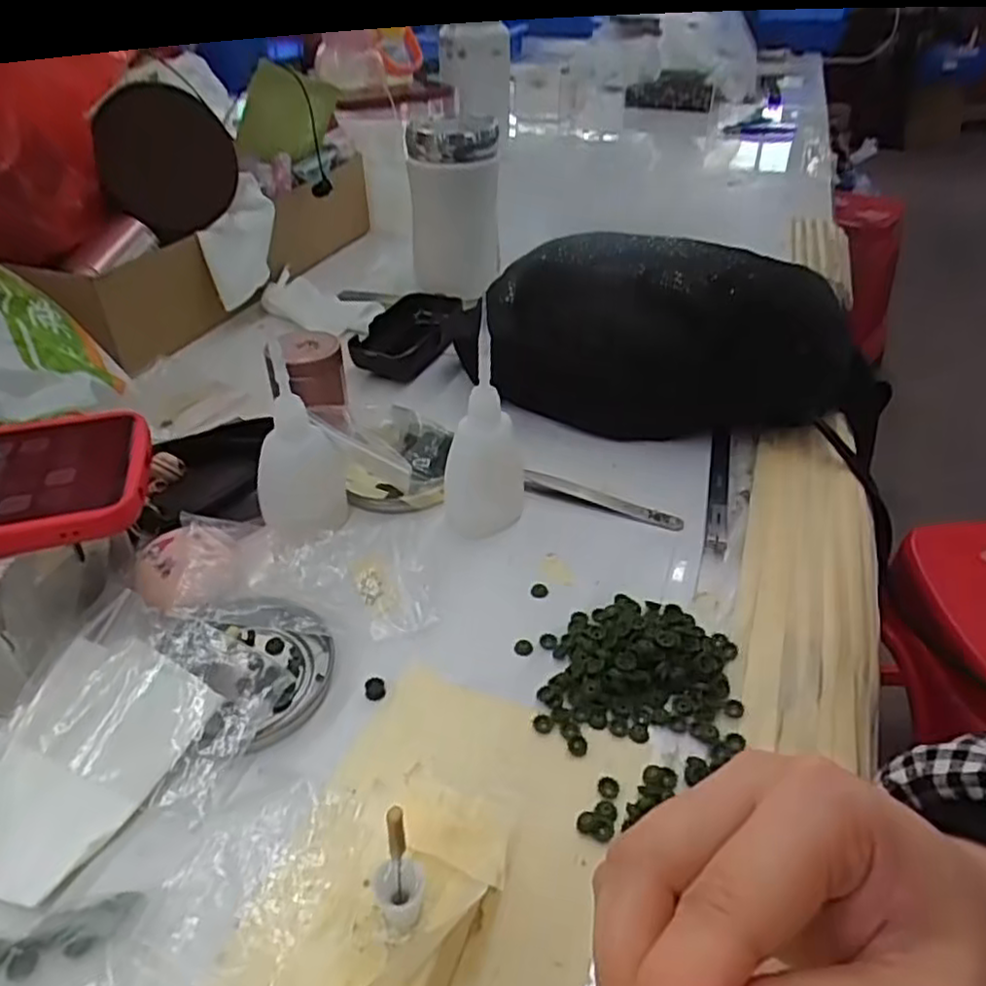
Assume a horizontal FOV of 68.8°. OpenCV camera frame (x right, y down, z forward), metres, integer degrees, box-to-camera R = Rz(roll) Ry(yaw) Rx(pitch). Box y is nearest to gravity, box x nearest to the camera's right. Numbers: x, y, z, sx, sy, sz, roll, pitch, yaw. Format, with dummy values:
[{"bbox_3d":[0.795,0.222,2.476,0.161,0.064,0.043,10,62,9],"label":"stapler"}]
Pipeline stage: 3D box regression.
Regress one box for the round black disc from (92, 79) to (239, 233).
[{"bbox_3d":[-0.246,-0.251,0.545,0.097,0.098,0.012,-11,35,2],"label":"round black disc"}]

